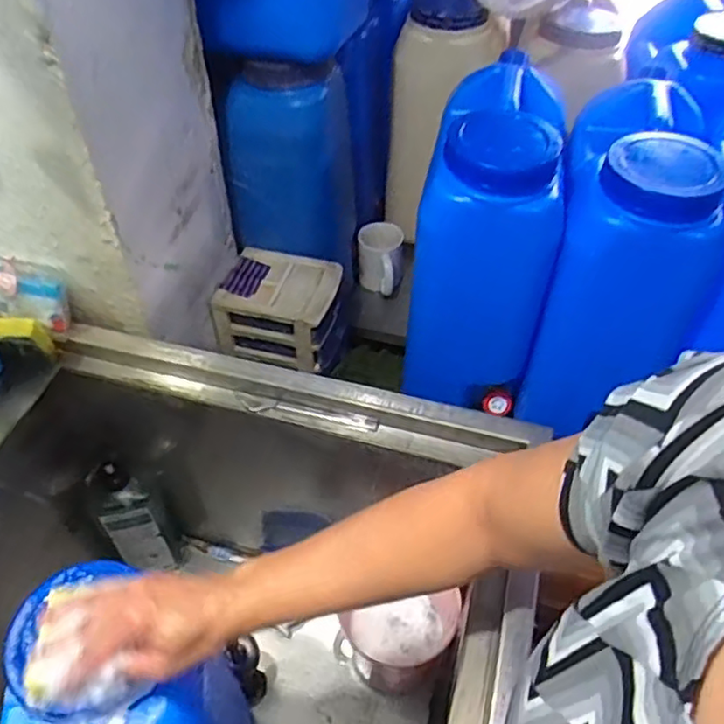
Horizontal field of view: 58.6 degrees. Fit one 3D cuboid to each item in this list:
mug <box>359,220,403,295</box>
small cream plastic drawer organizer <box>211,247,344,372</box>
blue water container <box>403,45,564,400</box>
[{"bbox_3d":[0.031,-0.181,1.139,0.078,0.089,0.088,4,48,3],"label":"mug"},{"bbox_3d":[-0.119,-0.076,0.989,0.167,0.124,0.138,10,48,9],"label":"small cream plastic drawer organizer"},{"bbox_3d":[0.164,-0.181,0.862,0.155,0.353,0.301,8,48,7],"label":"blue water container"}]

